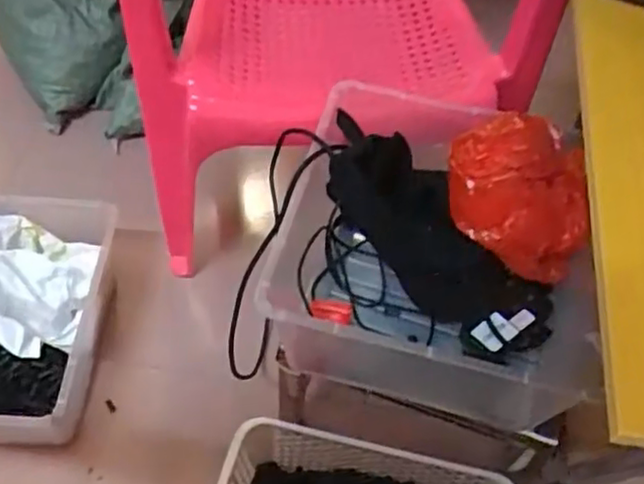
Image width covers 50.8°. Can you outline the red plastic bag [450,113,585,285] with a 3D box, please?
[{"bbox_3d":[0.194,-0.052,0.670,0.141,0.096,0.141,16,55,9],"label":"red plastic bag"}]

